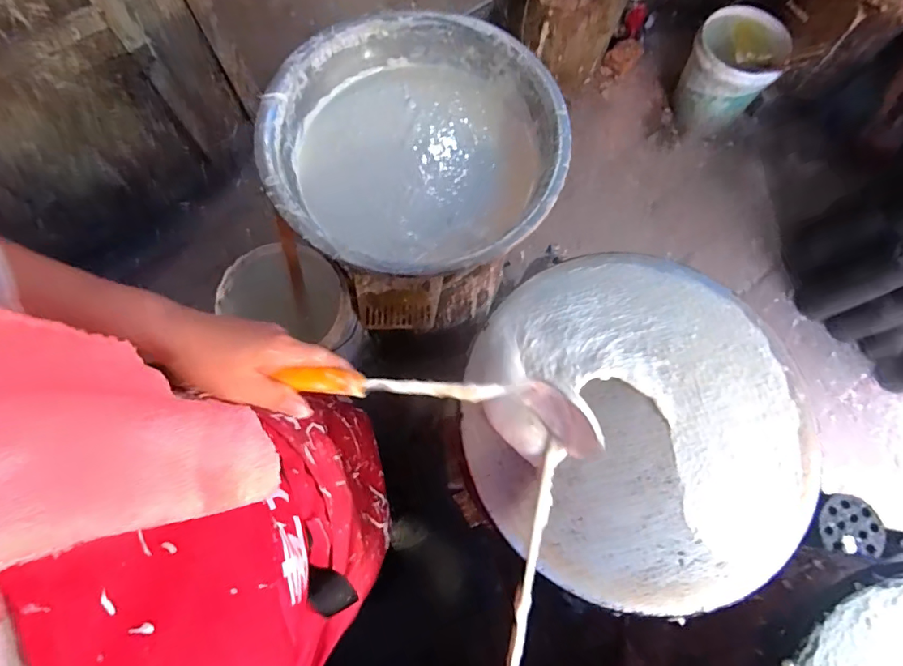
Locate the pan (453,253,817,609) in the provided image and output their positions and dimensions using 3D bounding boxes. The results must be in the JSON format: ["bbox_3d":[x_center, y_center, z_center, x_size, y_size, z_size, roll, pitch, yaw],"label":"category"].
[{"bbox_3d":[0.199,0.088,0.509,0.350,0.038,0.363,0,74,0],"label":"pan"}]

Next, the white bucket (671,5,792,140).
[{"bbox_3d":[0.859,-0.815,1.533,0.257,0.269,0.287,31,76,8],"label":"white bucket"}]

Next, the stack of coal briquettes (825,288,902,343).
[{"bbox_3d":[1.127,-0.053,1.239,0.070,0.367,0.086,-18,75,-5],"label":"stack of coal briquettes"}]

